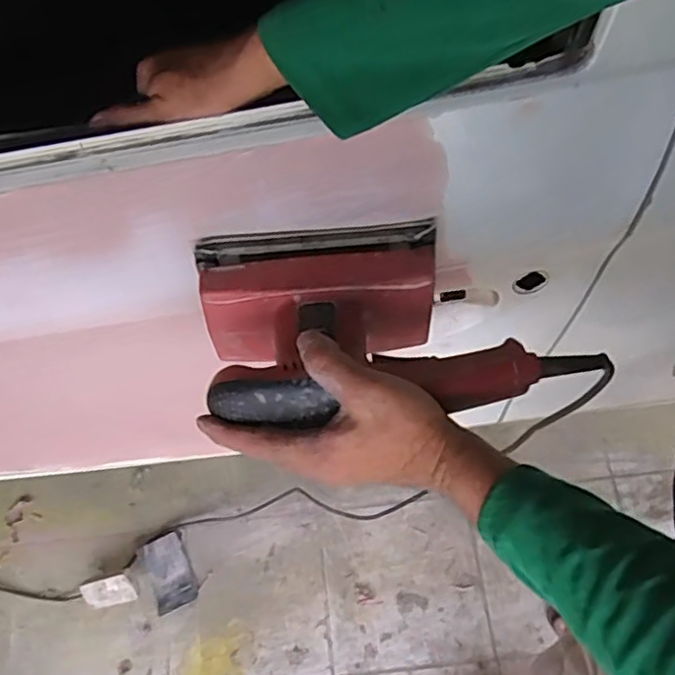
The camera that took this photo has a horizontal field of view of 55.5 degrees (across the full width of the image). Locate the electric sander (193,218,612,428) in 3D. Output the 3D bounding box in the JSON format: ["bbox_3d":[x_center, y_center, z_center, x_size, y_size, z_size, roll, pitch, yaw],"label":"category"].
[{"bbox_3d":[0.035,-0.014,0.484,0.266,0.082,0.157,-7,64,-2],"label":"electric sander"}]

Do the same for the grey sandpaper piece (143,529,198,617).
[{"bbox_3d":[-0.331,0.460,1.263,0.082,0.012,0.136,-24,66,-9],"label":"grey sandpaper piece"}]

